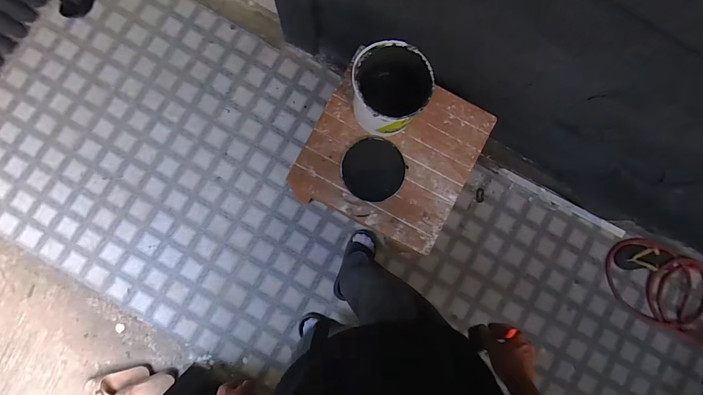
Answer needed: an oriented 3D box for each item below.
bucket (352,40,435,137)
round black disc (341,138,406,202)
[{"bbox_3d":[0.094,-0.265,0.881,0.177,0.194,0.170,1,82,-5],"label":"bucket"},{"bbox_3d":[0.061,-0.079,0.956,0.170,0.011,0.170,-1,85,-2],"label":"round black disc"}]

